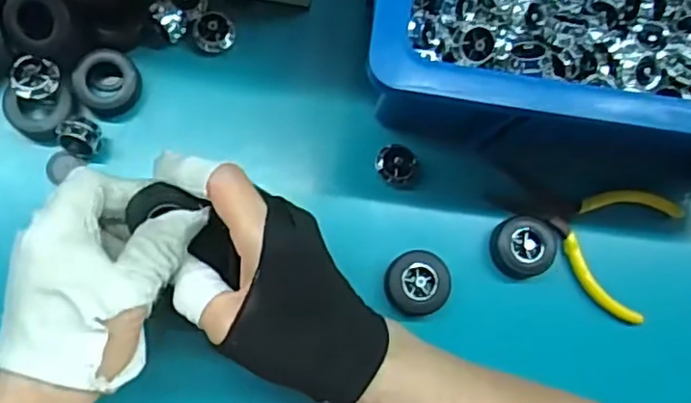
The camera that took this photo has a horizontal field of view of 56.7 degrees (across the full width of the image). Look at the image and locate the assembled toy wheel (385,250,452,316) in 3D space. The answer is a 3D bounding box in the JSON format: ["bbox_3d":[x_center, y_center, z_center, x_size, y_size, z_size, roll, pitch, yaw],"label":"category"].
[{"bbox_3d":[0.043,0.049,0.383,0.037,0.020,0.037,2,81,-10],"label":"assembled toy wheel"}]

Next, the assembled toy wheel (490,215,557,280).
[{"bbox_3d":[0.109,0.028,0.392,0.036,0.017,0.037,2,81,-10],"label":"assembled toy wheel"}]

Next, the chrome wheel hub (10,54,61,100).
[{"bbox_3d":[-0.174,-0.068,0.360,0.024,0.014,0.023,2,81,-10],"label":"chrome wheel hub"}]

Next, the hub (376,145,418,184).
[{"bbox_3d":[0.031,-0.023,0.392,0.025,0.011,0.022,42,77,-1],"label":"hub"}]

